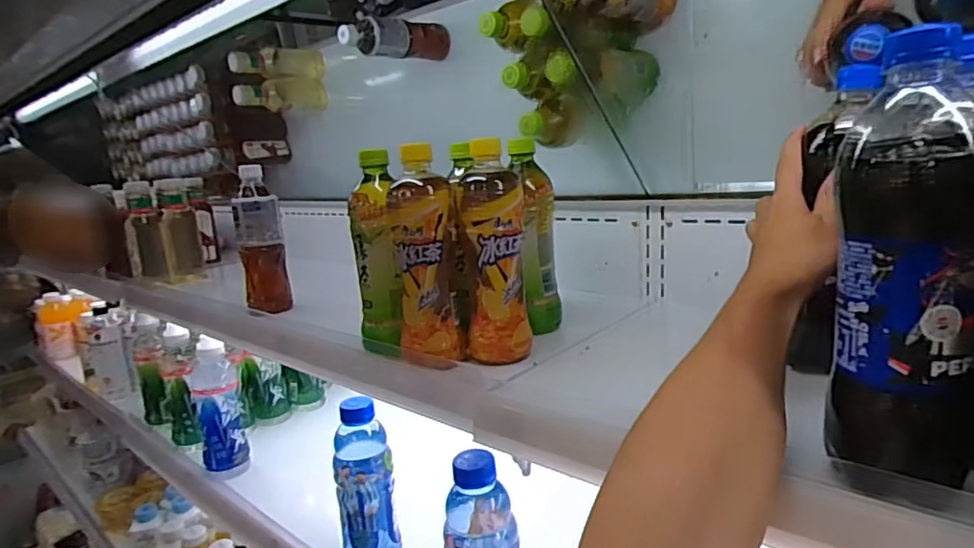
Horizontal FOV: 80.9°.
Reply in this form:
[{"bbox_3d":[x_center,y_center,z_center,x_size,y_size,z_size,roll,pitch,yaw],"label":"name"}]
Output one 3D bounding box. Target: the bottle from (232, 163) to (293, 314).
[{"bbox_3d":[-0.334,-0.048,0.843,0.063,0.199,0.055,-8,11,-20],"label":"bottle"}]

